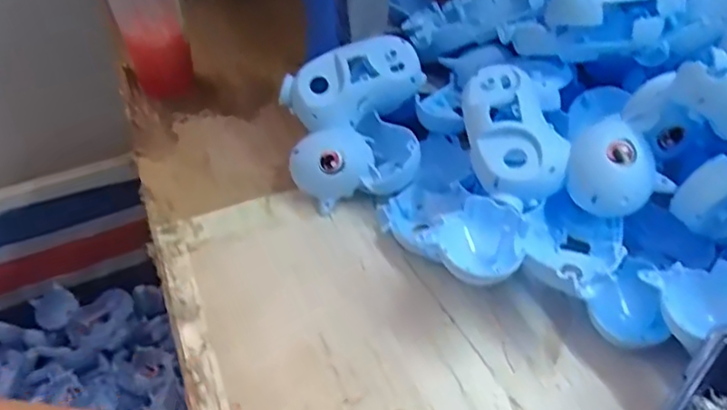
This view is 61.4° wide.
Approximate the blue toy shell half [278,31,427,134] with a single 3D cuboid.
[{"bbox_3d":[-0.007,-0.108,0.534,0.127,0.052,0.048,-22,47,-20],"label":"blue toy shell half"}]

